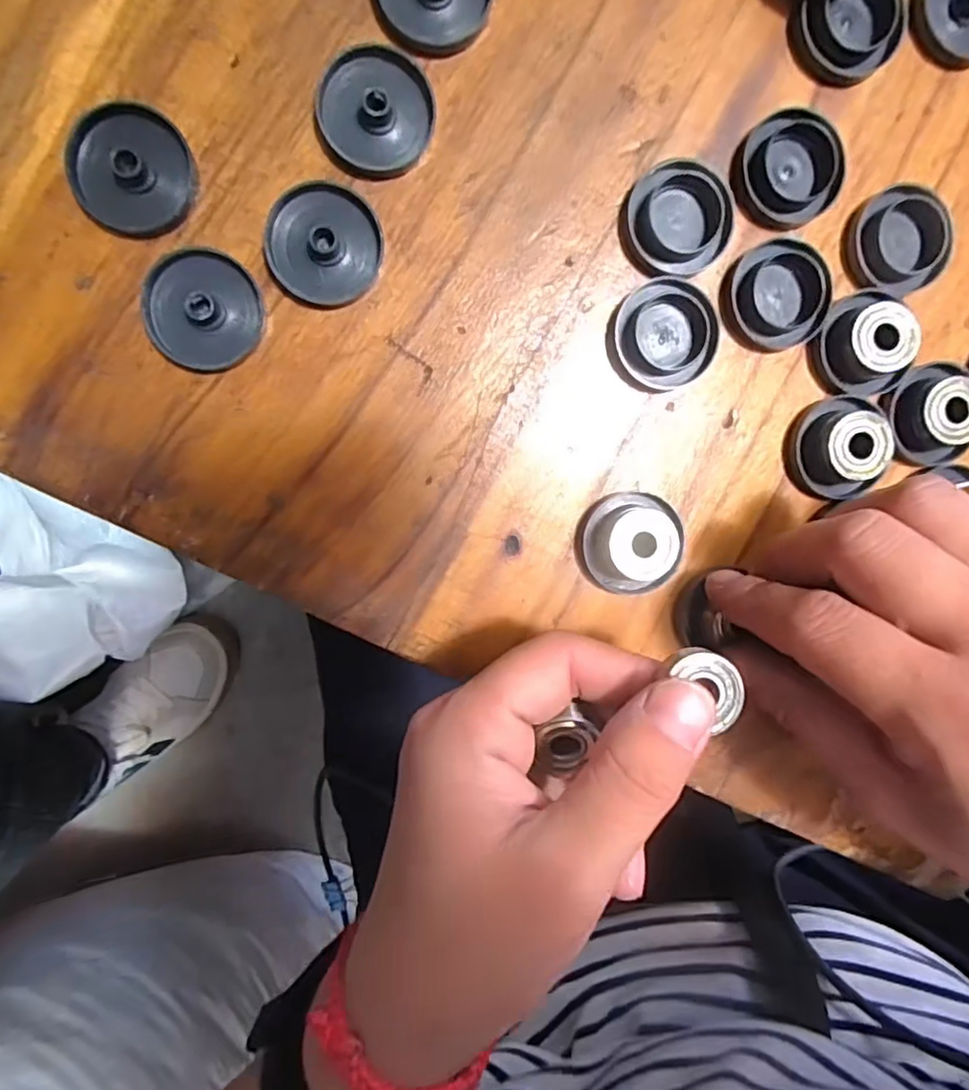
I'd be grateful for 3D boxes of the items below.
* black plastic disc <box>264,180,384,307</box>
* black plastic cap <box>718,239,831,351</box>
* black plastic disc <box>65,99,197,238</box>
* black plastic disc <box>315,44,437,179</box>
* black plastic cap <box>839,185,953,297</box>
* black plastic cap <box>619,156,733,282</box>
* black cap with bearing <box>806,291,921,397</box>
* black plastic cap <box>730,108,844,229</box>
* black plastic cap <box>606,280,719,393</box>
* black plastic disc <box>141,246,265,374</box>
[{"bbox_3d":[-0.046,-0.087,0.182,0.031,0.007,0.031,-1,97,-6],"label":"black plastic disc"},{"bbox_3d":[0.092,-0.078,0.198,0.031,0.006,0.031,-1,97,-6],"label":"black plastic cap"},{"bbox_3d":[-0.097,-0.103,0.174,0.030,0.009,0.032,-1,97,-6],"label":"black plastic disc"},{"bbox_3d":[-0.031,-0.124,0.180,0.032,0.007,0.032,-1,97,-6],"label":"black plastic disc"},{"bbox_3d":[0.131,-0.097,0.202,0.036,0.008,0.031,-15,99,-4],"label":"black plastic cap"},{"bbox_3d":[0.058,-0.100,0.193,0.033,0.008,0.031,-1,97,-6],"label":"black plastic cap"},{"bbox_3d":[0.120,-0.064,0.200,0.029,0.012,0.031,-1,97,-6],"label":"black cap with bearing"},{"bbox_3d":[0.094,-0.117,0.196,0.034,0.006,0.032,-1,97,-6],"label":"black plastic cap"},{"bbox_3d":[0.055,-0.065,0.197,0.033,0.006,0.032,-1,97,-6],"label":"black plastic cap"},{"bbox_3d":[-0.080,-0.067,0.180,0.030,0.007,0.033,-1,97,-6],"label":"black plastic disc"}]

